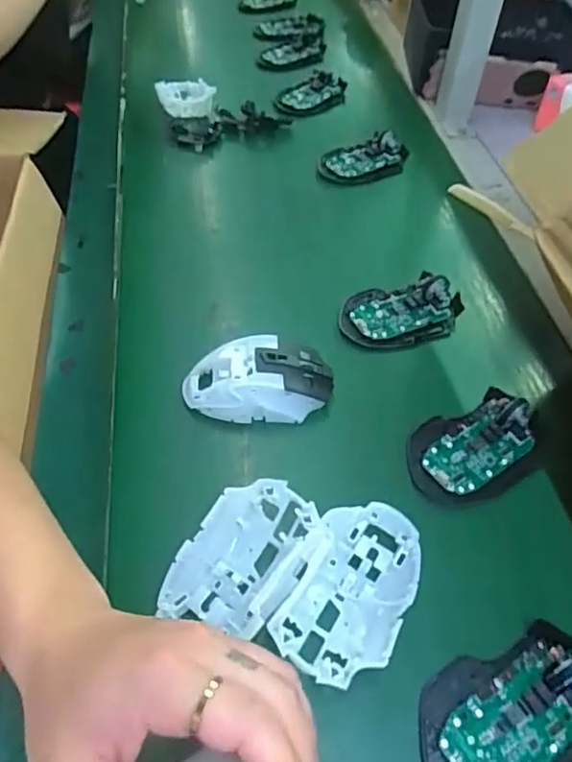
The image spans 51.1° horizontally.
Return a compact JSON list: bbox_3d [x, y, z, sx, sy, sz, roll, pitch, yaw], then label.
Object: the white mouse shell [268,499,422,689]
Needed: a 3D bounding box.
[{"bbox_3d":[0.041,0.129,0.366,0.064,0.033,0.113,22,52,16],"label":"white mouse shell"}]

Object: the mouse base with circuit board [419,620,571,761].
[{"bbox_3d":[0.128,0.184,0.330,0.112,0.028,0.073,-16,52,-14],"label":"mouse base with circuit board"}]

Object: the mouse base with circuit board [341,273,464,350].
[{"bbox_3d":[0.108,-0.064,0.544,0.113,0.027,0.067,-6,50,-6],"label":"mouse base with circuit board"}]

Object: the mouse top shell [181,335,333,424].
[{"bbox_3d":[-0.022,-0.002,0.473,0.115,0.033,0.059,2,50,0],"label":"mouse top shell"}]

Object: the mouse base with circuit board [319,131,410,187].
[{"bbox_3d":[0.098,-0.269,0.721,0.113,0.029,0.061,-13,51,-12],"label":"mouse base with circuit board"}]

